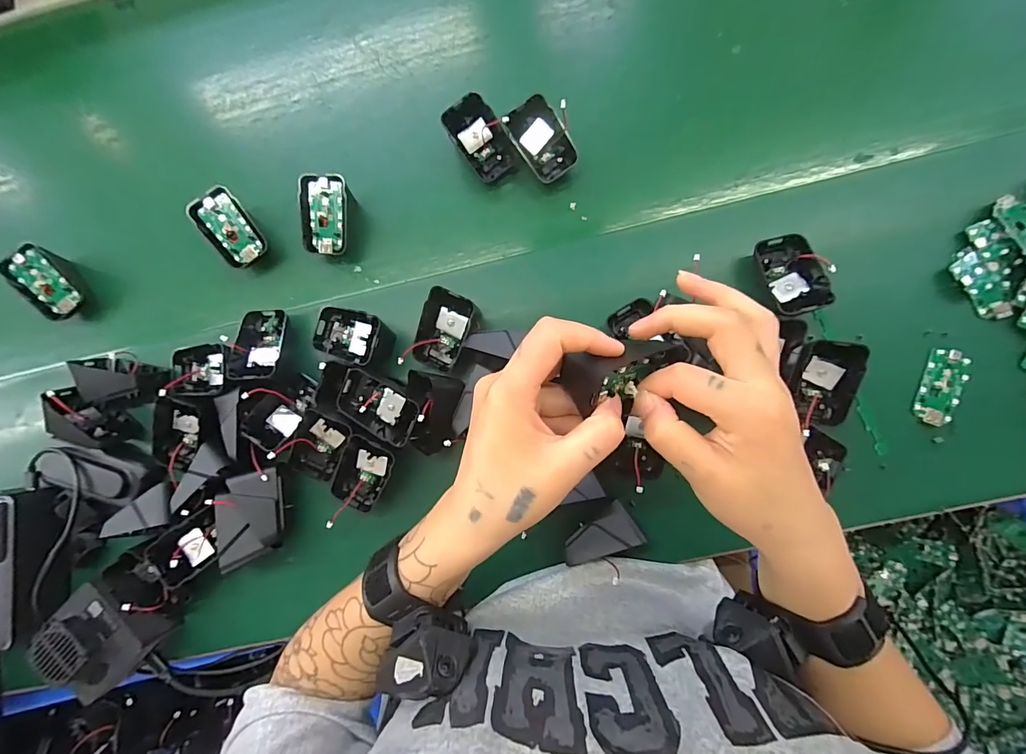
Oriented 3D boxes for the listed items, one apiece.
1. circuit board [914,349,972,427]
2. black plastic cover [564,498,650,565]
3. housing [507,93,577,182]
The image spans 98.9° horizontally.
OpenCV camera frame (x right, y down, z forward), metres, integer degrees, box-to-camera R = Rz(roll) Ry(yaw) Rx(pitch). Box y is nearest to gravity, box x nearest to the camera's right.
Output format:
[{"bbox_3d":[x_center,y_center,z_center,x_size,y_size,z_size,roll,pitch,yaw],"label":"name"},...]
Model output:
[{"bbox_3d":[0.358,0.009,0.365,0.030,0.005,0.063,19,86,6],"label":"circuit board"},{"bbox_3d":[0.071,0.131,0.354,0.061,0.009,0.036,-33,63,2],"label":"black plastic cover"},{"bbox_3d":[0.027,-0.214,0.398,0.041,0.013,0.065,-35,110,11],"label":"housing"}]

